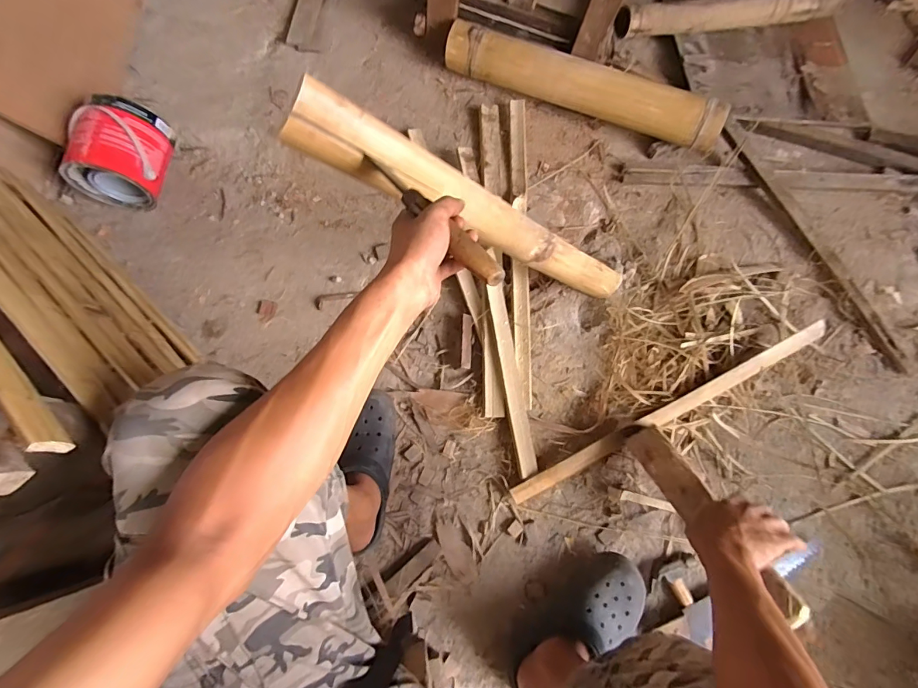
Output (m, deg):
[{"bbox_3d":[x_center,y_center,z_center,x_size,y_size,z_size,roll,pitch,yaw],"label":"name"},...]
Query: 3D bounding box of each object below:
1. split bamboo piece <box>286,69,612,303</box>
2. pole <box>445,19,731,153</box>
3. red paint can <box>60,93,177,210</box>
[{"bbox_3d":[0.061,-0.177,0.652,0.054,0.642,0.054,-9,72,45],"label":"split bamboo piece"},{"bbox_3d":[0.250,-0.540,0.908,0.590,0.081,0.073,24,74,5],"label":"pole"},{"bbox_3d":[-0.685,-0.387,0.882,0.158,0.146,0.173,5,77,1],"label":"red paint can"}]

